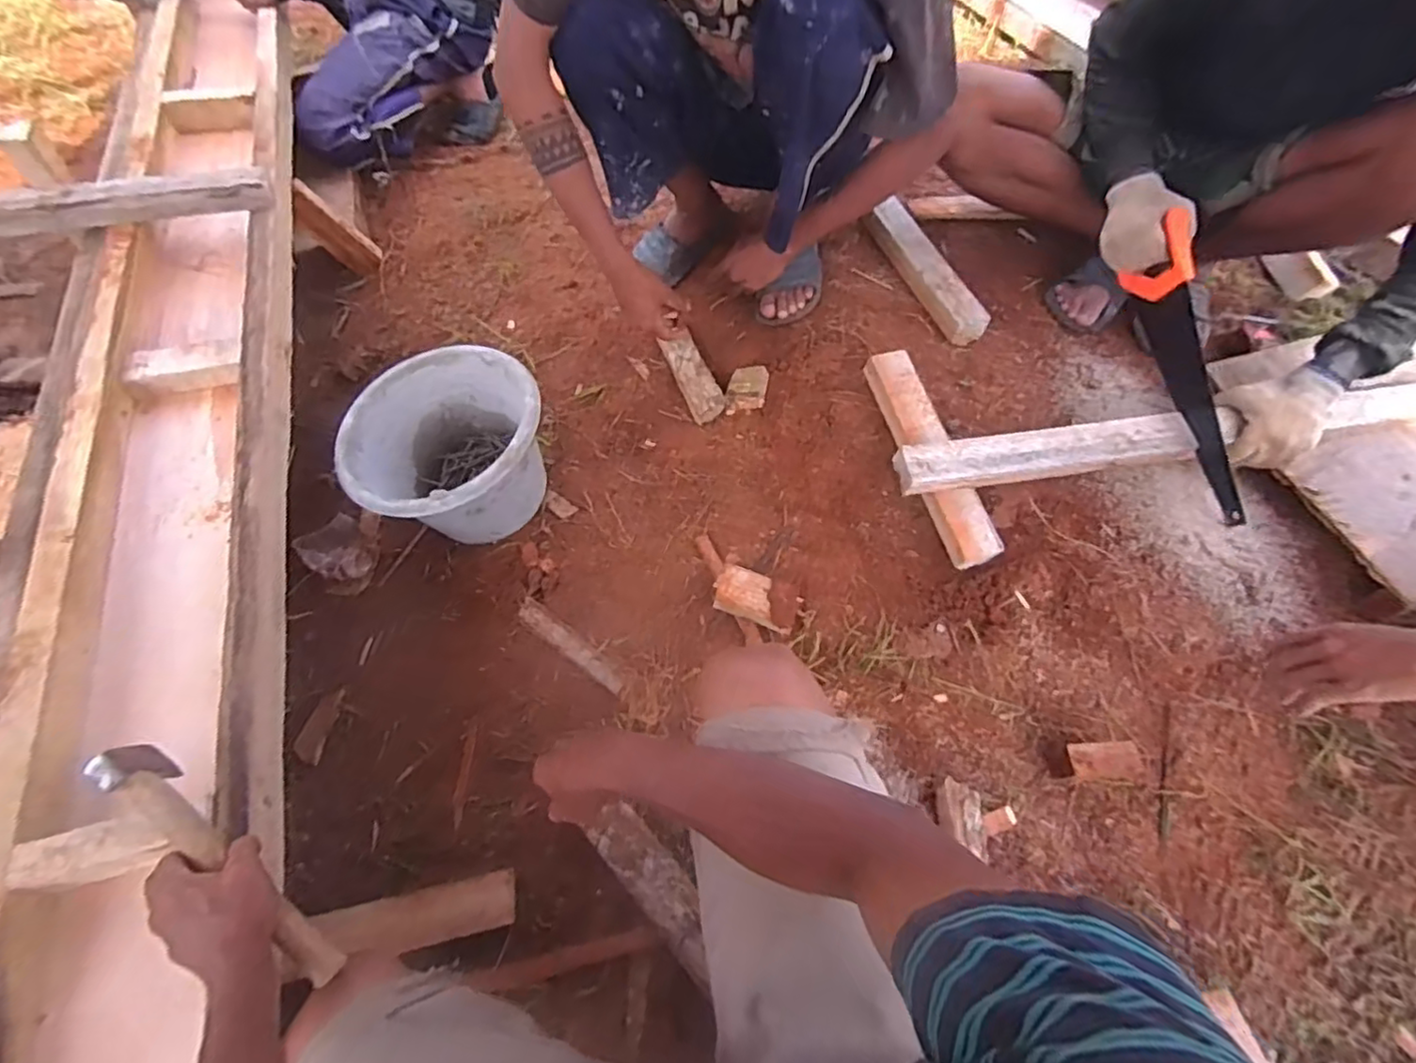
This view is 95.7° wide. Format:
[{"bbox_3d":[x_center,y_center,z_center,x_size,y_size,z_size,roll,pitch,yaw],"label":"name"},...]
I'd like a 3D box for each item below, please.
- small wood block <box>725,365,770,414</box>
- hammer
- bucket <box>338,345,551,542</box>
[{"bbox_3d":[0.067,-0.232,1.061,0.068,0.025,0.091,-1,64,21],"label":"small wood block"},{"bbox_3d":[-0.420,0.289,0.560,0.273,0.062,0.029,41,70,4],"label":"hammer"},{"bbox_3d":[-0.379,-0.116,0.982,0.274,0.191,0.272,1,58,-1],"label":"bucket"}]

